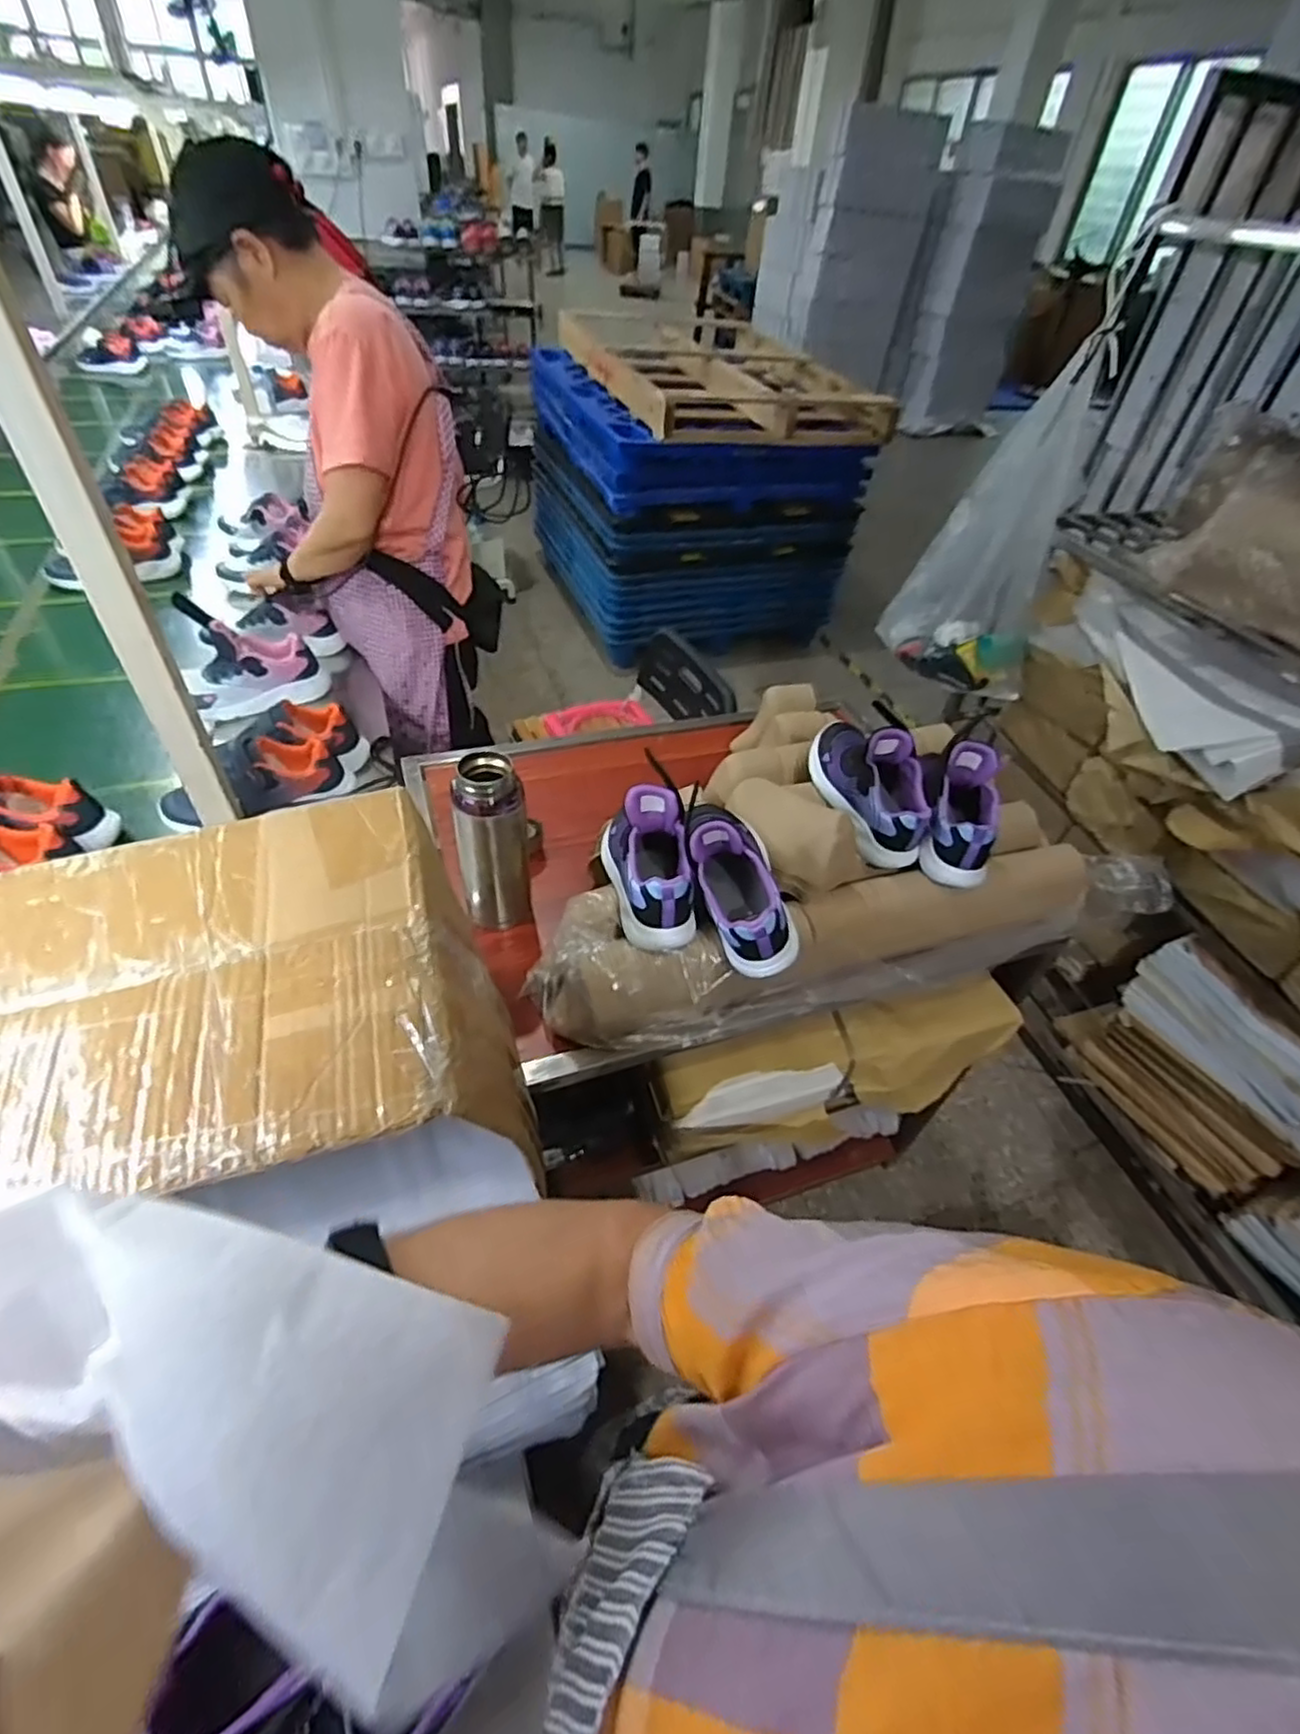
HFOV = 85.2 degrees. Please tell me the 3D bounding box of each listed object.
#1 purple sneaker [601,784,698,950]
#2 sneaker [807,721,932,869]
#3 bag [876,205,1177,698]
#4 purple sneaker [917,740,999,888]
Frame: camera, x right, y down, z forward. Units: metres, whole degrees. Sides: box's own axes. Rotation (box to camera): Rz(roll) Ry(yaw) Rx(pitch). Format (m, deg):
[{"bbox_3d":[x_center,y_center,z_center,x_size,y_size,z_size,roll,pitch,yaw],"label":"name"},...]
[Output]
[{"bbox_3d":[-0.002,-0.016,0.726,0.074,0.102,0.184,-7,46,-14],"label":"purple sneaker"},{"bbox_3d":[0.258,-0.107,0.843,0.091,0.112,0.197,-9,47,-15],"label":"sneaker"},{"bbox_3d":[0.704,-0.707,1.399,0.300,0.680,0.154,18,46,11],"label":"bag"},{"bbox_3d":[0.351,-0.060,0.797,0.081,0.077,0.159,8,76,1],"label":"purple sneaker"}]

